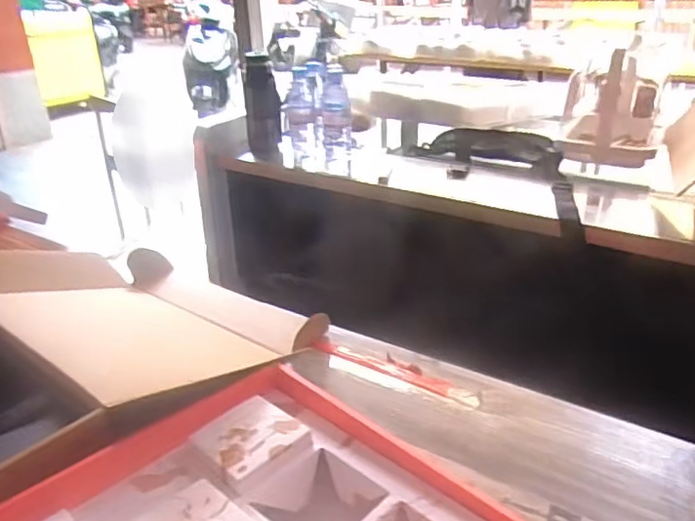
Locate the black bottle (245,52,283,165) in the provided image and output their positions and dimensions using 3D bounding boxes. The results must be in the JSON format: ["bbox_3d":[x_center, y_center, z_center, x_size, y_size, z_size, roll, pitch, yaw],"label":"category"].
[{"bbox_3d":[-0.194,-0.342,1.357,0.080,0.233,0.060,-6,28,-6],"label":"black bottle"}]

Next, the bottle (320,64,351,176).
[{"bbox_3d":[-0.026,-0.284,1.236,0.064,0.205,0.070,-3,28,-2],"label":"bottle"}]

